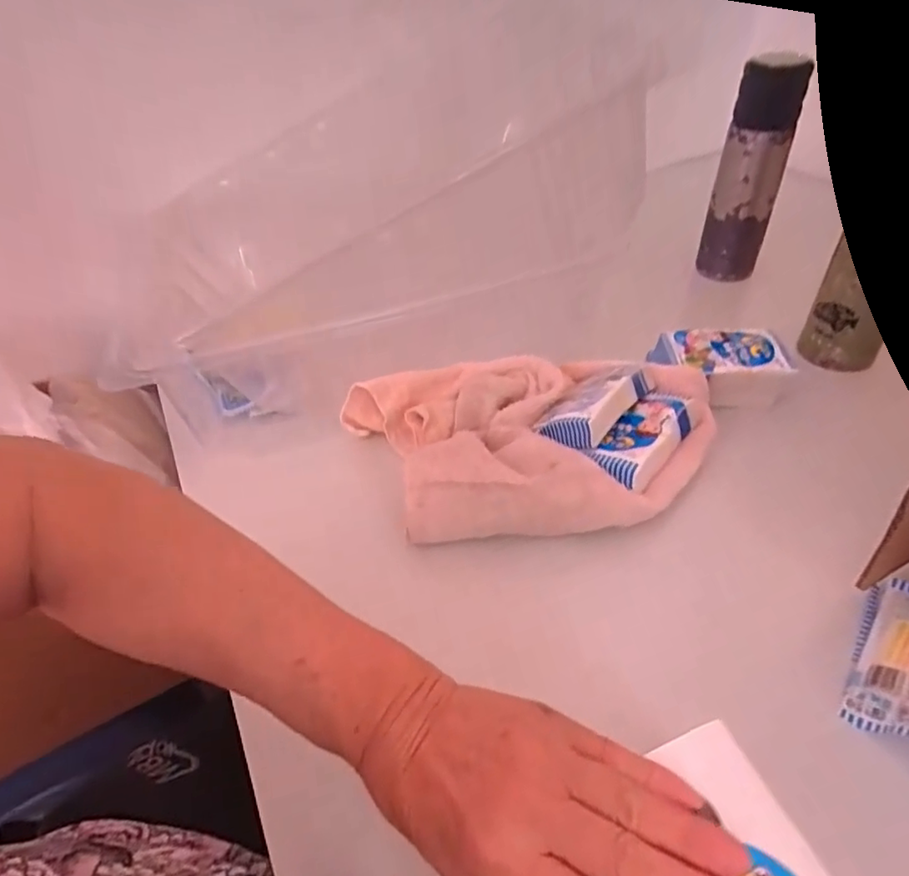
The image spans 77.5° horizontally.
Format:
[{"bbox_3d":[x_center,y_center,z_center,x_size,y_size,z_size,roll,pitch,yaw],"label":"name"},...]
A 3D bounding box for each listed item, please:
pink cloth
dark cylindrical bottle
[{"bbox_3d":[0.066,-0.002,0.465,0.299,0.049,0.187,-10,43,-5],"label":"pink cloth"},{"bbox_3d":[0.325,-0.286,0.627,0.066,0.216,0.053,15,47,20],"label":"dark cylindrical bottle"}]

